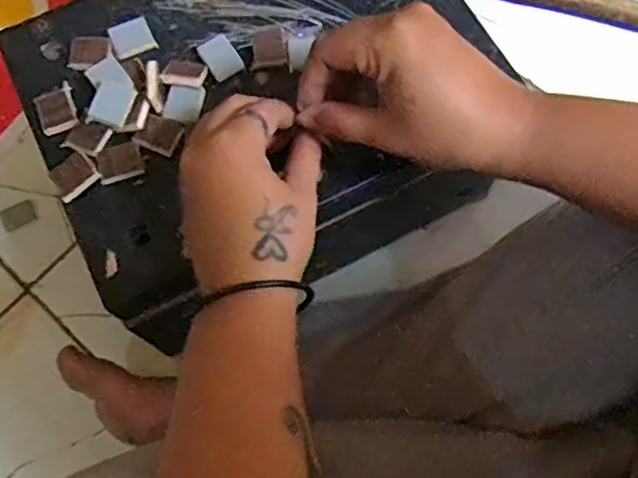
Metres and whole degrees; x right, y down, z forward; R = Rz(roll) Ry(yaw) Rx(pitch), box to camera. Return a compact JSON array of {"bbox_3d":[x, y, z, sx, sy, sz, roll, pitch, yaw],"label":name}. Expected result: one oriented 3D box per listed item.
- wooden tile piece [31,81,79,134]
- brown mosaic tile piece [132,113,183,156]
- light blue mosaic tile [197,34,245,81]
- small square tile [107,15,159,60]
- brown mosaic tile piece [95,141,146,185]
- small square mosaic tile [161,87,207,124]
[{"bbox_3d":[-0.157,-0.078,0.381,0.023,0.004,0.030,-23,72,-7],"label":"wooden tile piece"},{"bbox_3d":[-0.094,-0.062,0.377,0.025,0.004,0.020,22,73,9],"label":"brown mosaic tile piece"},{"bbox_3d":[-0.060,-0.112,0.395,0.020,0.004,0.027,-30,73,-9],"label":"light blue mosaic tile"},{"bbox_3d":[-0.117,-0.126,0.400,0.025,0.004,0.028,-24,72,-7],"label":"small square tile"},{"bbox_3d":[-0.116,-0.045,0.373,0.025,0.004,0.021,-19,71,-6],"label":"brown mosaic tile piece"},{"bbox_3d":[-0.081,-0.081,0.382,0.022,0.004,0.022,4,71,3],"label":"small square mosaic tile"}]

